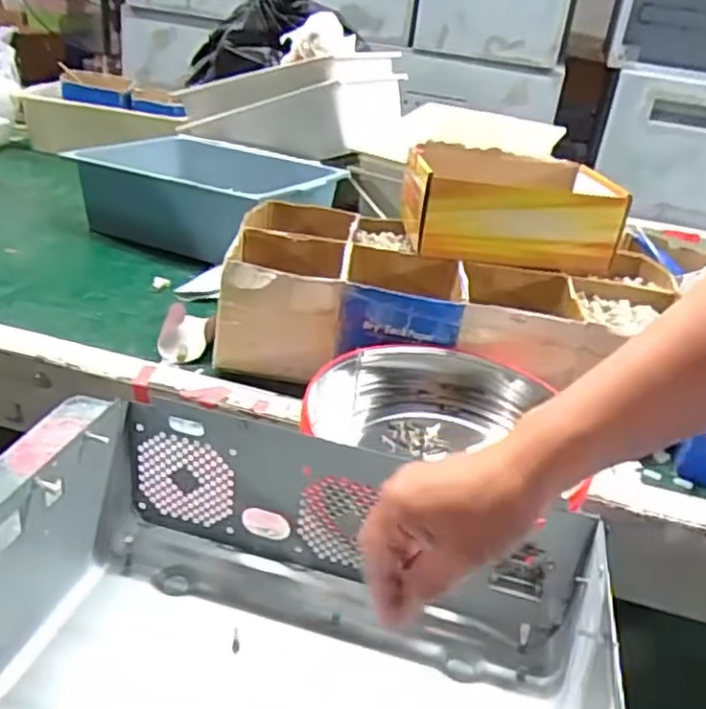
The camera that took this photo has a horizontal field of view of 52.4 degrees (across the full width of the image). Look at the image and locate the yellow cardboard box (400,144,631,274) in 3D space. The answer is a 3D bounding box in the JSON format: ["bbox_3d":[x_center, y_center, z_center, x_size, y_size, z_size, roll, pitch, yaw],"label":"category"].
[{"bbox_3d":[0.185,-0.175,0.866,0.242,0.095,0.184,6,27,-3],"label":"yellow cardboard box"}]

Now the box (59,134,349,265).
[{"bbox_3d":[-0.215,-0.252,1.156,0.362,0.118,0.293,17,28,18],"label":"box"}]

